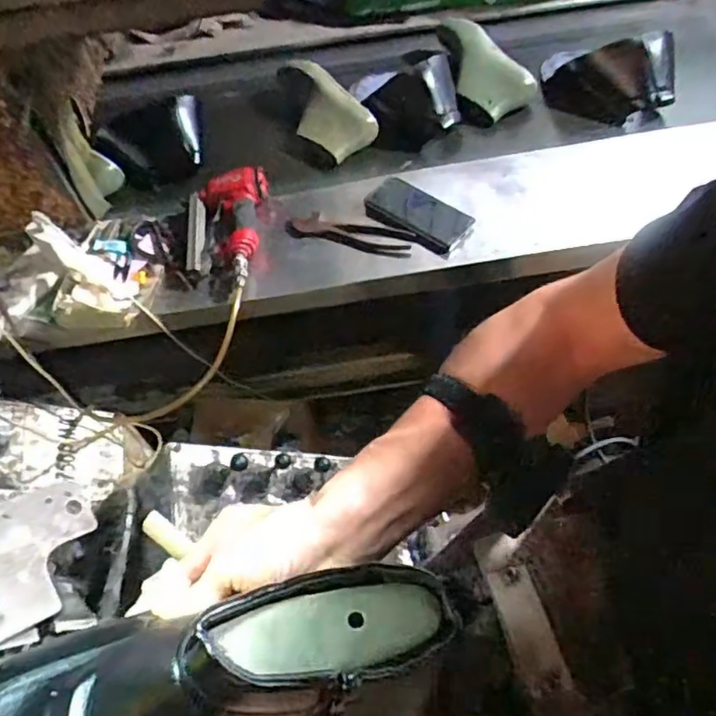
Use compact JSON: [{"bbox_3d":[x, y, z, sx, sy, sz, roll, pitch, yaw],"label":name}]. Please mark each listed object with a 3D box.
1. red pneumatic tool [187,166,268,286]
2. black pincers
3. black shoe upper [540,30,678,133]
[{"bbox_3d":[-0.234,-0.229,1.021,0.143,0.069,0.239,1,58,5],"label":"red pneumatic tool"},{"bbox_3d":[-0.016,-0.210,1.018,0.227,0.022,0.059,14,60,13],"label":"black pincers"},{"bbox_3d":[0.444,-0.491,1.074,0.229,0.144,0.118,14,60,13],"label":"black shoe upper"}]

